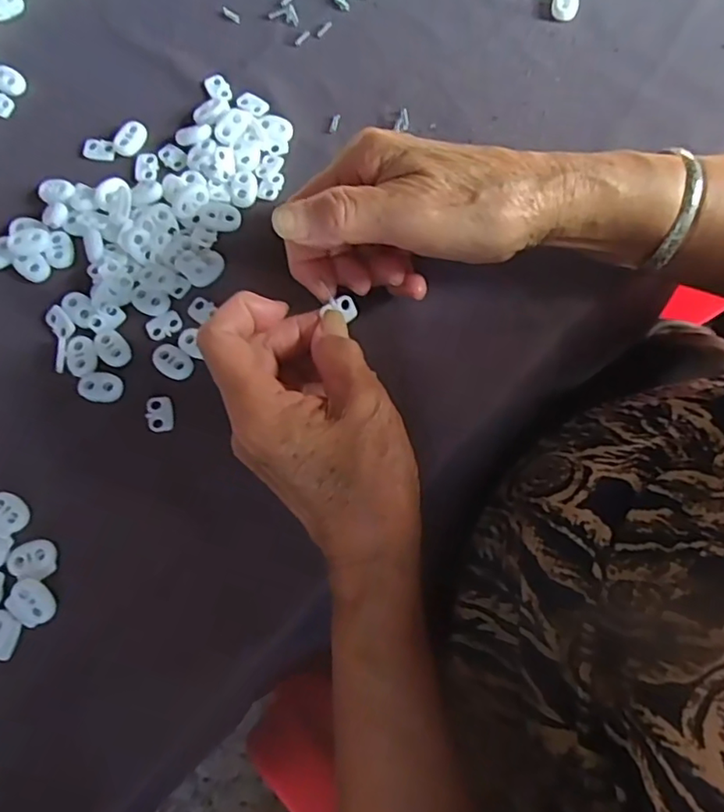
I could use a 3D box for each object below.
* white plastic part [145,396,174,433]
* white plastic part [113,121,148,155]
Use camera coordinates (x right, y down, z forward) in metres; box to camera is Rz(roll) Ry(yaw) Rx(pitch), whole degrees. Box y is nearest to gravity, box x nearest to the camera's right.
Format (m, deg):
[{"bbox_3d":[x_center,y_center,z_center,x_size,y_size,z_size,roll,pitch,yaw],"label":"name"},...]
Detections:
[{"bbox_3d":[-0.105,0.004,0.306,0.013,0.004,0.019,-9,75,-2],"label":"white plastic part"},{"bbox_3d":[-0.138,-0.159,0.352,0.016,0.007,0.022,26,77,7],"label":"white plastic part"}]

